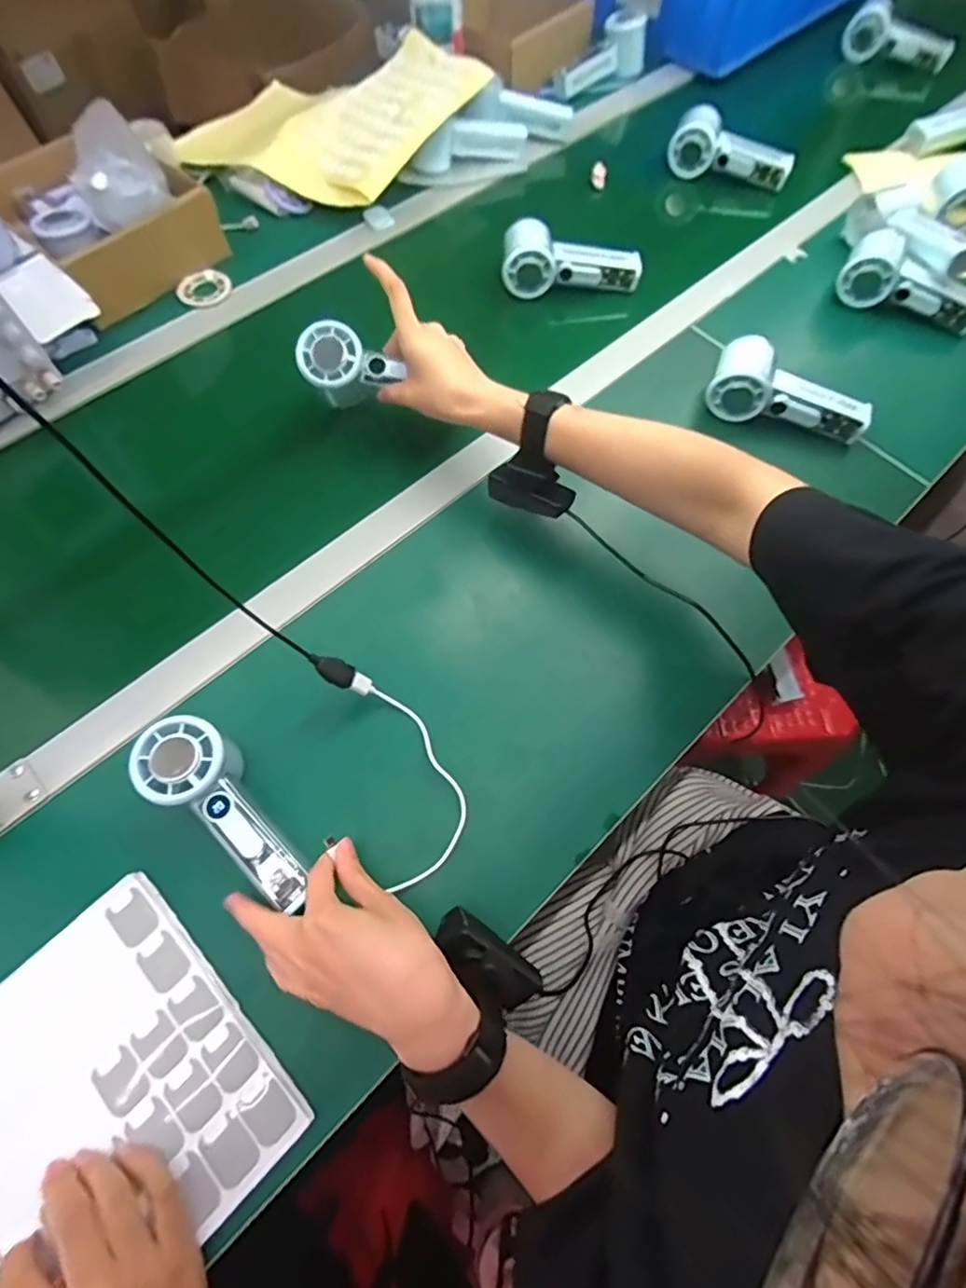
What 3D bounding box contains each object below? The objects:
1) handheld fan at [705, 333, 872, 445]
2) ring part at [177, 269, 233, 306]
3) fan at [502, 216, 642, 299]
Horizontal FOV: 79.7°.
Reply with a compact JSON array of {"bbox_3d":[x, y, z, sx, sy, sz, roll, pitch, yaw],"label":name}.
[{"bbox_3d":[0.295,-0.236,0.553,0.152,0.054,0.049,24,67,10],"label":"handheld fan"},{"bbox_3d":[-0.315,-0.403,0.652,0.058,0.012,0.052,-24,68,-11],"label":"ring part"},{"bbox_3d":[0.100,-0.427,0.646,0.156,0.053,0.056,4,65,1],"label":"fan"}]

